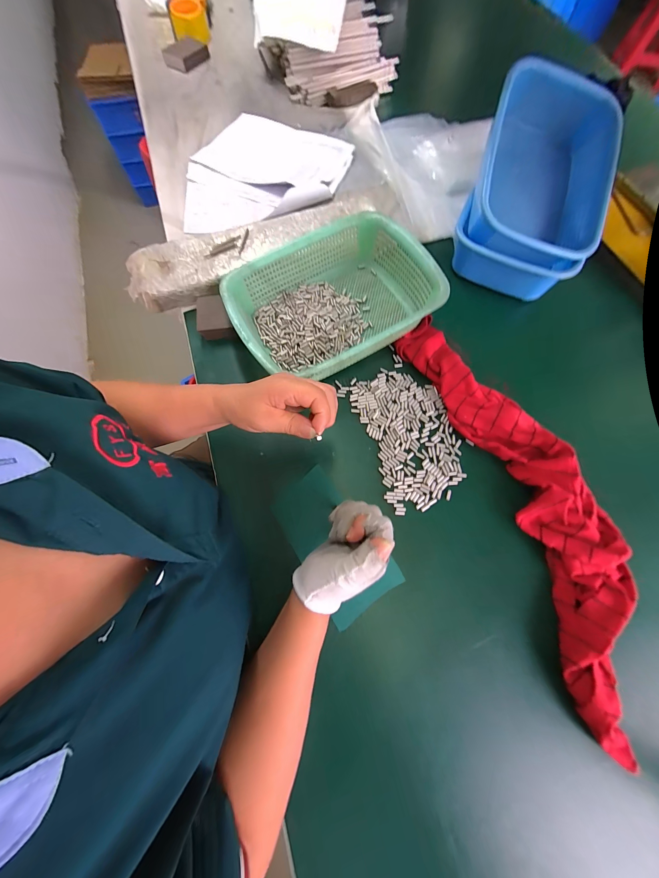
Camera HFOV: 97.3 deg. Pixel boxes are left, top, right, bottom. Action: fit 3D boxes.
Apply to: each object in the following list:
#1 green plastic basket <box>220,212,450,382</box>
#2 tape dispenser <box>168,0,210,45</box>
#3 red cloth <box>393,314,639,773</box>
[{"bbox_3d":[0.004,-0.209,0.451,0.292,0.078,0.216,-30,74,-10],"label":"green plastic basket"},{"bbox_3d":[-0.369,-1.103,0.763,0.091,0.055,0.128,-4,71,-2],"label":"tape dispenser"},{"bbox_3d":[0.257,0.061,0.384,0.142,0.048,0.554,-17,72,-6],"label":"red cloth"}]

